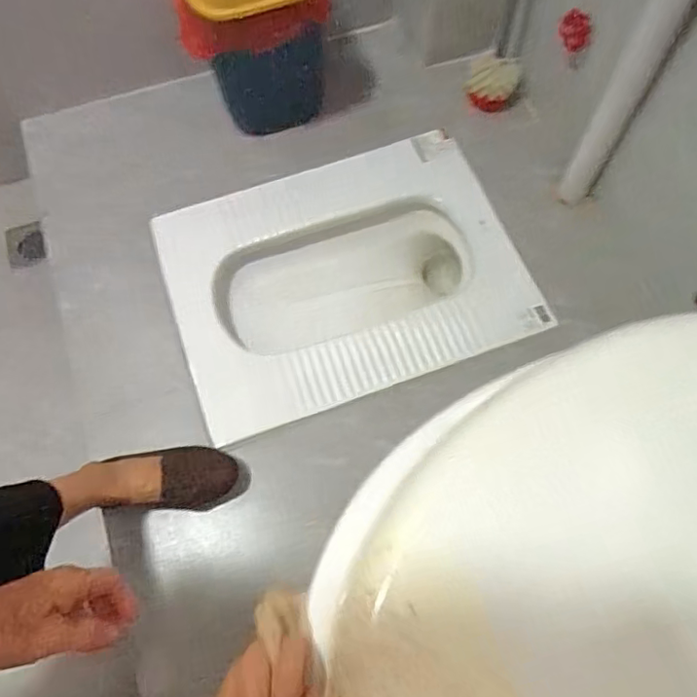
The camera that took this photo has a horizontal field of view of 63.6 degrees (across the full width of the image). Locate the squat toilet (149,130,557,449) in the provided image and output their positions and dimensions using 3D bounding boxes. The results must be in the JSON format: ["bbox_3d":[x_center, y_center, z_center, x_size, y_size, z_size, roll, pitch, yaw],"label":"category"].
[{"bbox_3d":[-0.008,-0.109,1.031,0.588,0.152,0.445,-19,68,-8],"label":"squat toilet"}]

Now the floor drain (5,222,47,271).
[{"bbox_3d":[-0.639,-0.204,1.114,0.072,0.021,0.082,-17,68,-8],"label":"floor drain"}]

